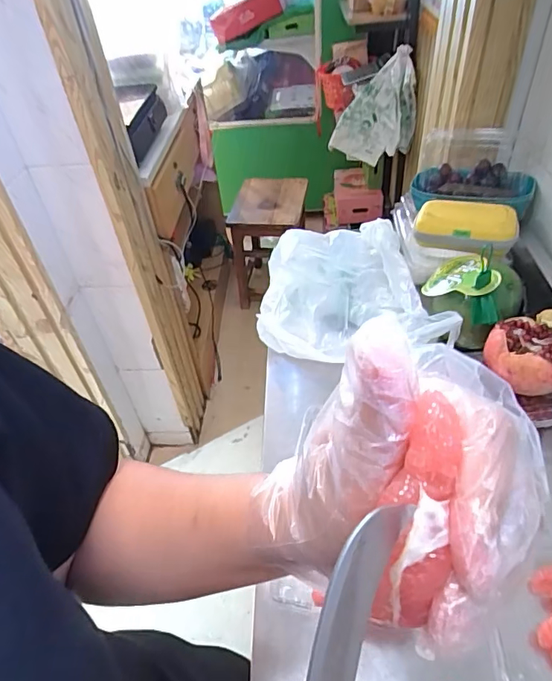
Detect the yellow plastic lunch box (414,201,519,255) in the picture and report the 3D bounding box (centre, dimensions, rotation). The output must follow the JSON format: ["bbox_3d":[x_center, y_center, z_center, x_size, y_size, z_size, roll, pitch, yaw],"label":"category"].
[{"bbox_3d":[0.301,-0.185,0.753,0.153,0.042,0.112,17,48,22],"label":"yellow plastic lunch box"}]

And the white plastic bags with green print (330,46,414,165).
[{"bbox_3d":[0.330,-0.786,1.640,0.279,0.325,0.128,-3,44,3],"label":"white plastic bags with green print"}]

